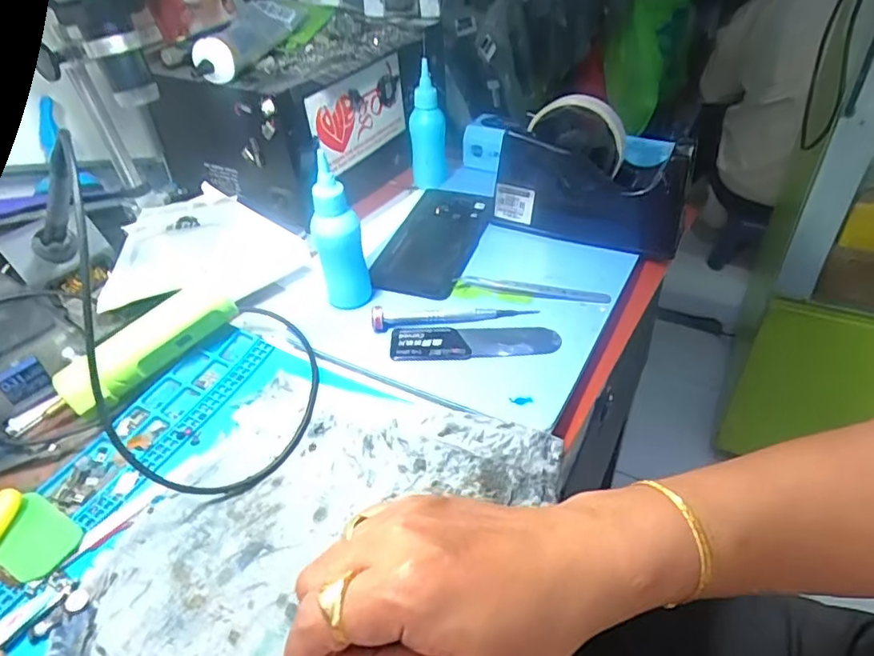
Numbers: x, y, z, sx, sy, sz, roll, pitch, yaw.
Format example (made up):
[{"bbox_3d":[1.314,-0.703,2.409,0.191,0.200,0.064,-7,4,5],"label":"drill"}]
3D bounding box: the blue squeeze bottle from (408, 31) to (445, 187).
[{"bbox_3d":[-0.008,-0.202,0.558,0.033,0.117,0.027,-13,41,-10],"label":"blue squeeze bottle"}]

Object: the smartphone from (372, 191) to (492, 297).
[{"bbox_3d":[-0.001,-0.081,0.513,0.074,0.007,0.162,13,44,13],"label":"smartphone"}]

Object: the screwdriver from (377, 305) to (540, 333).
[{"bbox_3d":[0.013,-0.011,0.426,0.122,0.015,0.017,-4,43,-4],"label":"screwdriver"}]

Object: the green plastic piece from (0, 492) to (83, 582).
[{"bbox_3d":[-0.218,0.114,0.312,0.046,0.004,0.037,17,45,17],"label":"green plastic piece"}]

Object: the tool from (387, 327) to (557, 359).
[{"bbox_3d":[0.027,0.010,0.409,0.117,0.007,0.030,-1,41,0],"label":"tool"}]

